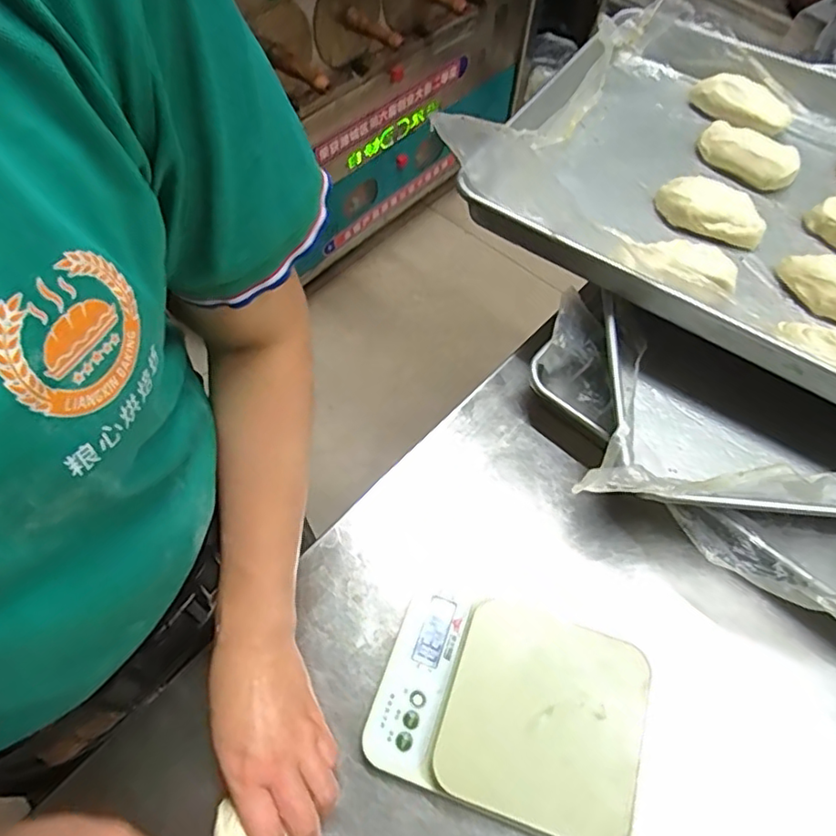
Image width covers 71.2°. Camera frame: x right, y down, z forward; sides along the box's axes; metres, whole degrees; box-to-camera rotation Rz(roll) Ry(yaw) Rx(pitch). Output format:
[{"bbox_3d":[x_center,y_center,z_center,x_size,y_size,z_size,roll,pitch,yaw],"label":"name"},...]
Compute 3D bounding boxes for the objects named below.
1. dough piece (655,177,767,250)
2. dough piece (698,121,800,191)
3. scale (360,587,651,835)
[{"bbox_3d":[0.283,-0.200,0.563,0.103,0.033,0.043,29,64,13],"label":"dough piece"},{"bbox_3d":[0.347,-0.277,0.613,0.101,0.026,0.042,40,67,18],"label":"dough piece"},{"bbox_3d":[0.067,0.214,0.441,0.189,0.042,0.152,19,62,8],"label":"scale"}]

